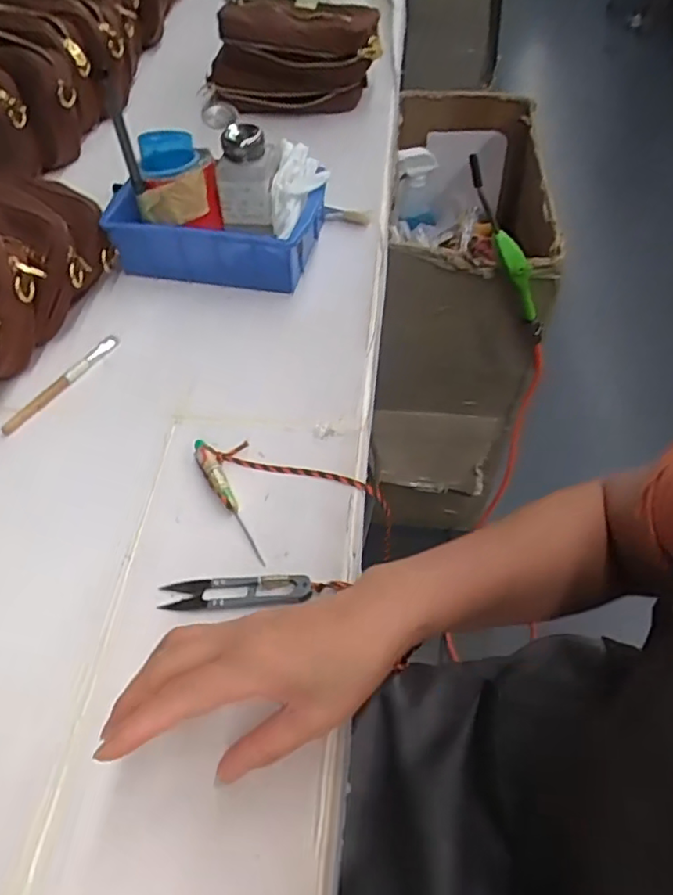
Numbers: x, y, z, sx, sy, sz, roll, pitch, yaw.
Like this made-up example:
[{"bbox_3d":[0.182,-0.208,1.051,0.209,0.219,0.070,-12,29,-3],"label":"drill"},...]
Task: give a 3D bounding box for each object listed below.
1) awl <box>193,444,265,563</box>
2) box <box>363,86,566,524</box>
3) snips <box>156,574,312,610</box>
[{"bbox_3d":[-0.082,0.038,0.457,0.016,0.010,0.115,-22,56,-15],"label":"awl"},{"bbox_3d":[0.190,-0.244,1.007,0.230,0.429,0.453,6,54,5],"label":"box"},{"bbox_3d":[-0.068,0.096,0.415,0.100,0.012,0.022,-1,54,0],"label":"snips"}]

